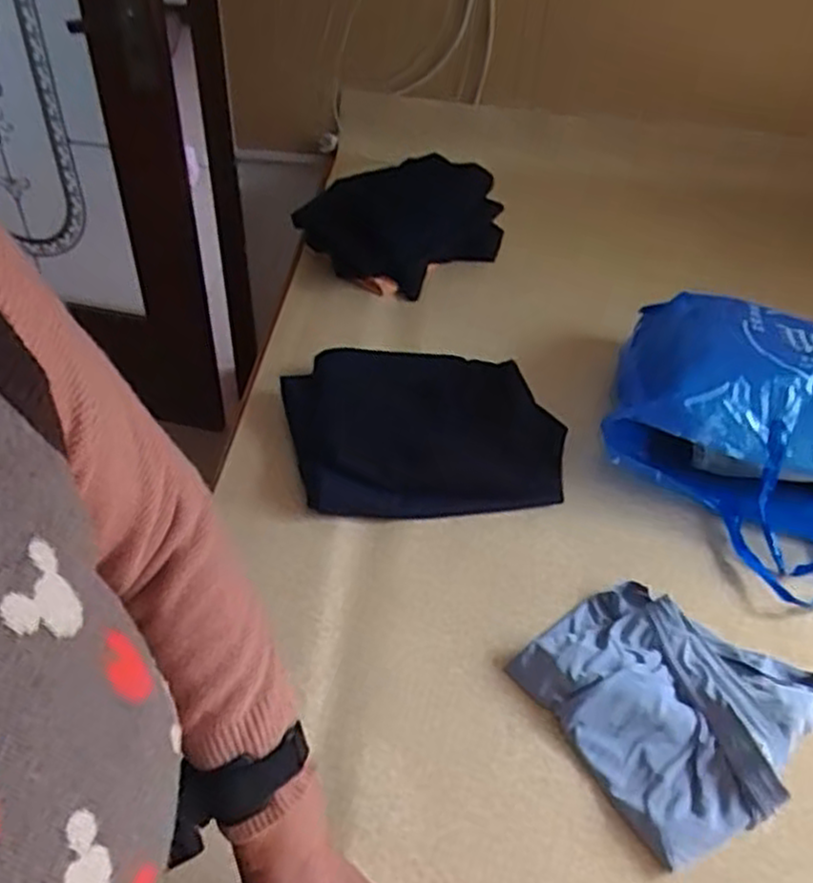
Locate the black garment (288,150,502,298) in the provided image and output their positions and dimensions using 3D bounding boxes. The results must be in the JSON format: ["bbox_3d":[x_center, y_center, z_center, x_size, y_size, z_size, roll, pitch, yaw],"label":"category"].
[{"bbox_3d":[-0.002,-0.363,1.239,0.239,0.096,0.290,34,51,30],"label":"black garment"}]

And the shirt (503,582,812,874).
[{"bbox_3d":[0.235,0.220,0.685,0.242,0.036,0.224,-30,52,-33],"label":"shirt"}]

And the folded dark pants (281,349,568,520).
[{"bbox_3d":[0.018,-0.021,0.916,0.310,0.050,0.266,-6,42,-12],"label":"folded dark pants"}]

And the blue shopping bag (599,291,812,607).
[{"bbox_3d":[0.451,-0.005,0.879,0.422,0.139,0.367,16,42,12],"label":"blue shopping bag"}]

